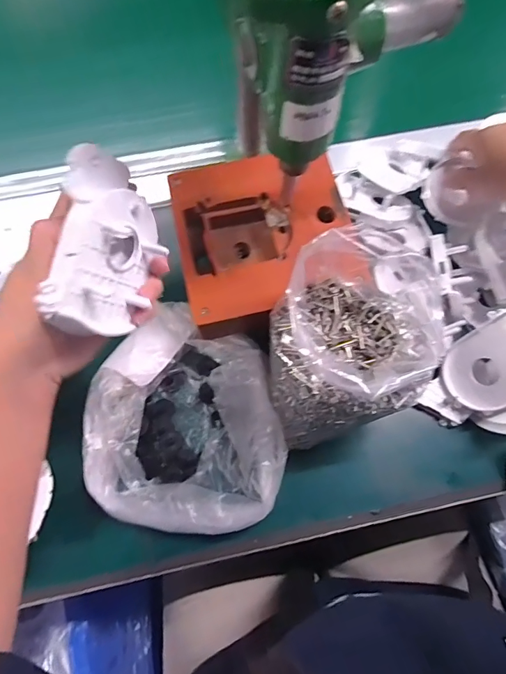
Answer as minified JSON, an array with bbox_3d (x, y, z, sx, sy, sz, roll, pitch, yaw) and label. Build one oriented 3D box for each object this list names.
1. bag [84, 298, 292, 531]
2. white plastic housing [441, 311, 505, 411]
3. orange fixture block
[{"bbox_3d":[-0.063,0.061,0.357,0.162,0.067,0.195,-7,72,-3],"label":"bag"},{"bbox_3d":[0.208,0.024,0.363,0.024,0.082,0.066,3,56,-46],"label":"white plastic housing"},{"bbox_3d":[0.008,-0.086,0.387,0.148,0.051,0.155,-12,72,-5],"label":"orange fixture block"}]

